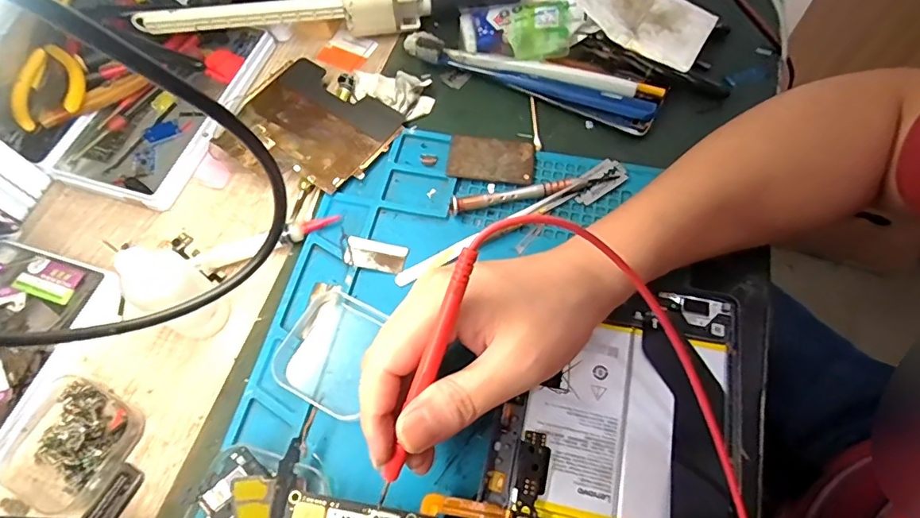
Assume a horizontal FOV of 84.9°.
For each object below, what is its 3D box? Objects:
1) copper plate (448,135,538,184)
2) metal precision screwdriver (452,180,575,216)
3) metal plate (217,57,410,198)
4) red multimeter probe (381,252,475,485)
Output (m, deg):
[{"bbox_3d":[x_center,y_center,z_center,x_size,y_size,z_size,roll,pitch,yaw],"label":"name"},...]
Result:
[{"bbox_3d":[0.023,-0.071,0.359,0.060,0.004,0.034,8,67,4],"label":"copper plate"},{"bbox_3d":[0.035,-0.043,0.342,0.082,0.010,0.009,-11,64,-4],"label":"metal precision screwdriver"},{"bbox_3d":[-0.109,-0.096,0.372,0.108,0.005,0.098,31,66,13],"label":"metal plate"},{"bbox_3d":[-0.014,0.045,0.212,0.009,0.006,0.105,20,95,11],"label":"red multimeter probe"}]

